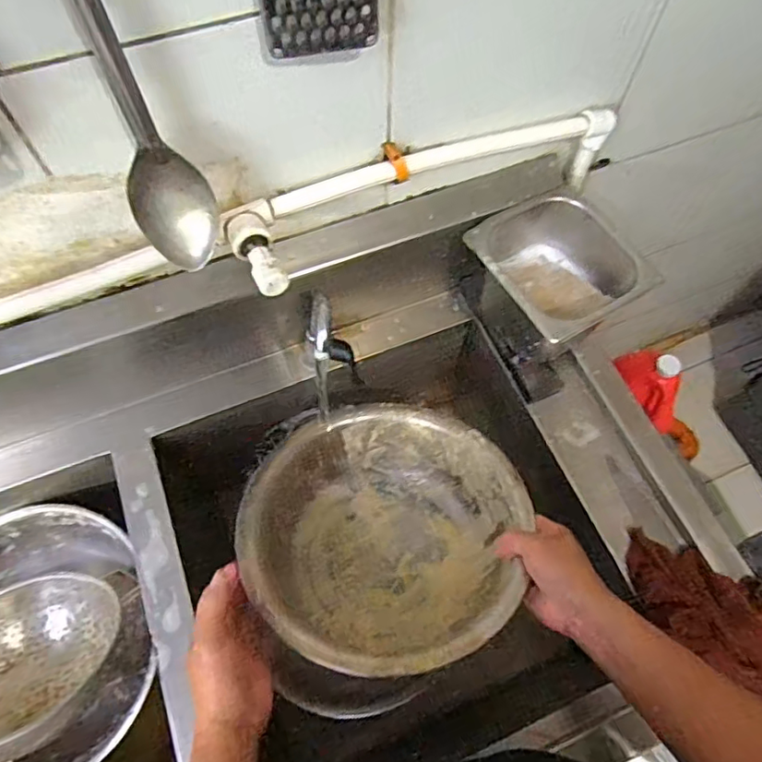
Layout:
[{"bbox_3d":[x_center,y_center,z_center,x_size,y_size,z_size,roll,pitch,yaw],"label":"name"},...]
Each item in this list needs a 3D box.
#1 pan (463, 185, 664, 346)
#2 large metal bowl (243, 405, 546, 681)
[{"bbox_3d":[0.208,-0.129,0.664,0.164,0.090,0.181,-27,67,-12],"label":"pan"},{"bbox_3d":[0.008,0.180,0.635,0.313,0.120,0.313,0,45,0],"label":"large metal bowl"}]

